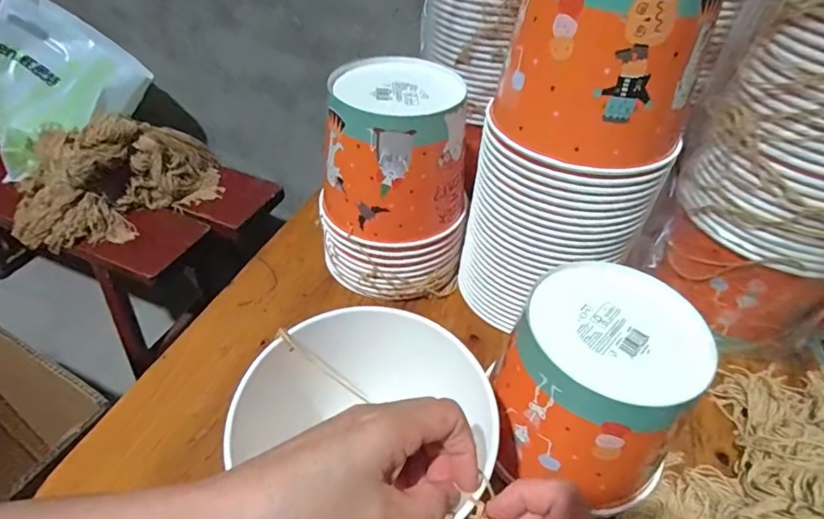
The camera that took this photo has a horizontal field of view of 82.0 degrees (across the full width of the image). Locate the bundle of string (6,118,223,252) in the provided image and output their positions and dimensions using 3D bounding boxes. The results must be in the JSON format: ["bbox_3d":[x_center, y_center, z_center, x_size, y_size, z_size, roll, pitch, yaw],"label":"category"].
[{"bbox_3d":[-0.552,-0.153,0.897,0.372,0.182,0.126,-31,54,-32],"label":"bundle of string"}]

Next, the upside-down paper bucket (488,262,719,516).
[{"bbox_3d":[0.140,0.103,0.380,0.139,0.136,0.152,11,44,6],"label":"upside-down paper bucket"}]

